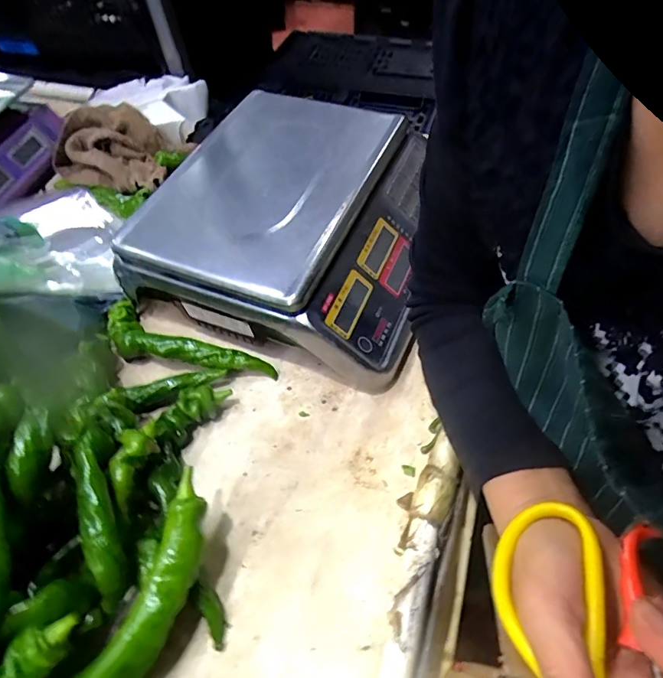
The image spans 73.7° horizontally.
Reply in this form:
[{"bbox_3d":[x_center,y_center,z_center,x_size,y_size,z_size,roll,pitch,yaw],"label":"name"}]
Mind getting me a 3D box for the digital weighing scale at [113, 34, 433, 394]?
[{"bbox_3d":[-0.029,-0.137,0.541,0.321,0.126,0.323,18,59,15],"label":"digital weighing scale"}]

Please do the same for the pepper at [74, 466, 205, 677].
[{"bbox_3d":[-0.143,0.200,0.328,0.050,0.027,0.189,20,59,18],"label":"pepper"}]

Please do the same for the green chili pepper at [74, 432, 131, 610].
[{"bbox_3d":[-0.184,0.142,0.351,0.024,0.020,0.132,-16,81,-7],"label":"green chili pepper"}]

